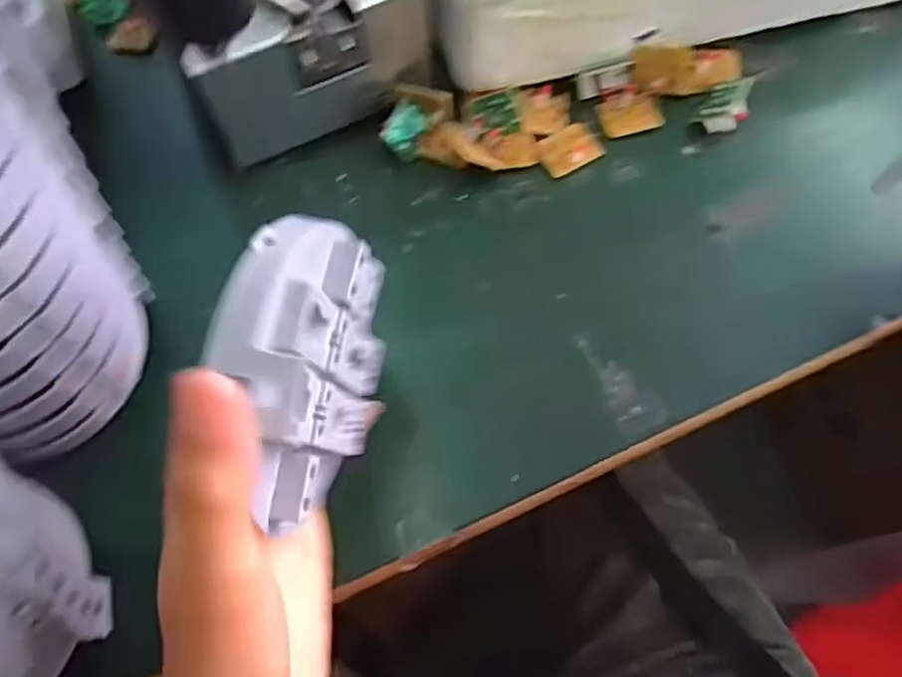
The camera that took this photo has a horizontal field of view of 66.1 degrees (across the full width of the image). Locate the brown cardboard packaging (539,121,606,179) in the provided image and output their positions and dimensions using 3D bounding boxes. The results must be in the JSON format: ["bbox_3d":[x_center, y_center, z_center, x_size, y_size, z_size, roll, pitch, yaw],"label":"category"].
[{"bbox_3d":[0.066,-0.106,0.382,0.034,0.005,0.024,-25,69,-9],"label":"brown cardboard packaging"}]

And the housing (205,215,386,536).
[{"bbox_3d":[-0.046,0.009,0.226,0.027,0.102,0.093,8,68,5],"label":"housing"}]

